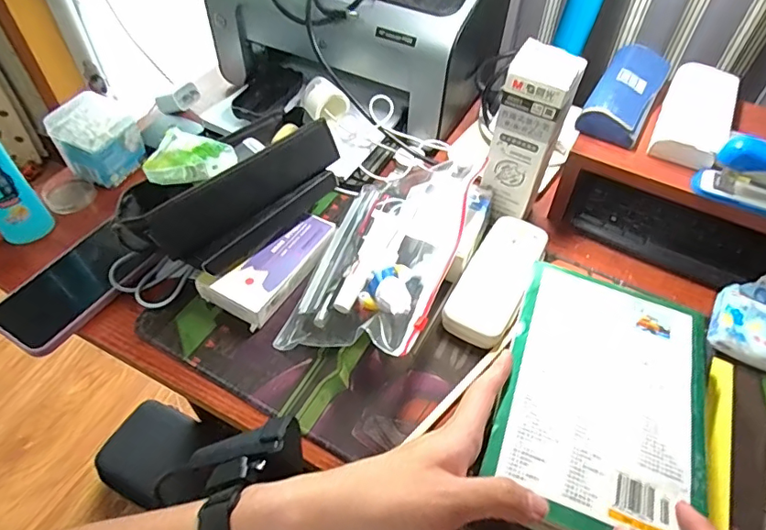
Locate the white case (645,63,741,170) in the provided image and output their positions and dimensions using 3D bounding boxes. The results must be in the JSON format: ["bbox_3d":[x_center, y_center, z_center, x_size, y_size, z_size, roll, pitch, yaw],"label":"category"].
[{"bbox_3d":[0.334,-0.161,0.541,0.065,0.029,0.168,24,54,17],"label":"white case"}]

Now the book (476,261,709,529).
[{"bbox_3d":[0.168,0.095,0.382,0.144,0.013,0.204,18,53,13],"label":"book"}]

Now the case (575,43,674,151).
[{"bbox_3d":[0.269,-0.191,0.558,0.060,0.031,0.162,26,55,18],"label":"case"}]

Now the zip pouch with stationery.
[{"bbox_3d":[0.007,-0.015,0.491,0.128,0.088,0.234,19,53,13],"label":"zip pouch with stationery"}]

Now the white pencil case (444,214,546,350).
[{"bbox_3d":[0.115,0.012,0.508,0.061,0.025,0.149,24,54,16],"label":"white pencil case"}]

